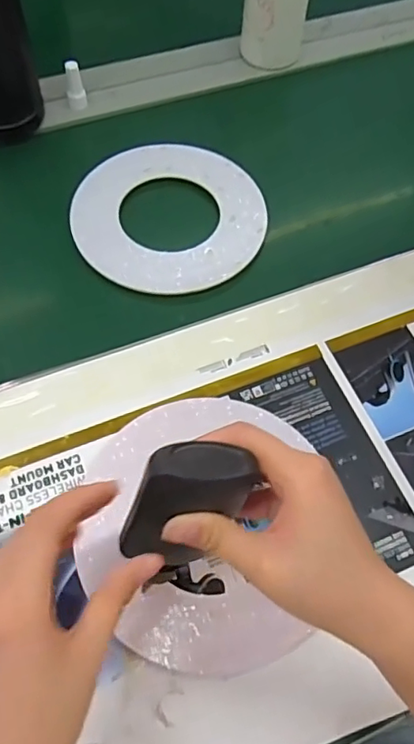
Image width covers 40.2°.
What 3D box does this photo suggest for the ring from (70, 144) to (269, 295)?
[{"bbox_3d":[-0.039,-0.162,0.577,0.189,0.012,0.192,1,62,-3],"label":"ring"}]

